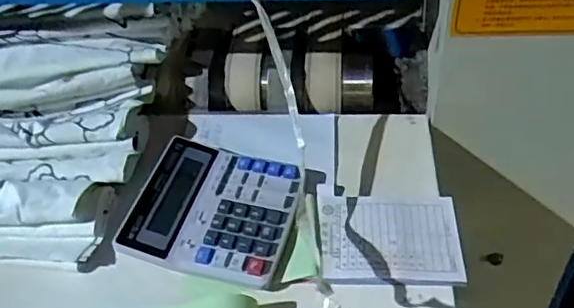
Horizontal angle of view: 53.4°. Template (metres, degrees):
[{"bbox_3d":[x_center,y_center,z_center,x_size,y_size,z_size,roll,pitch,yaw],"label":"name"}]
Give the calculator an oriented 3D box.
[{"bbox_3d":[-0.075,0.056,0.612,0.168,0.034,0.156,8,43,13],"label":"calculator"}]

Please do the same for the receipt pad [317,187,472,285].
[{"bbox_3d":[0.104,0.083,0.590,0.139,0.018,0.120,0,42,5],"label":"receipt pad"}]

